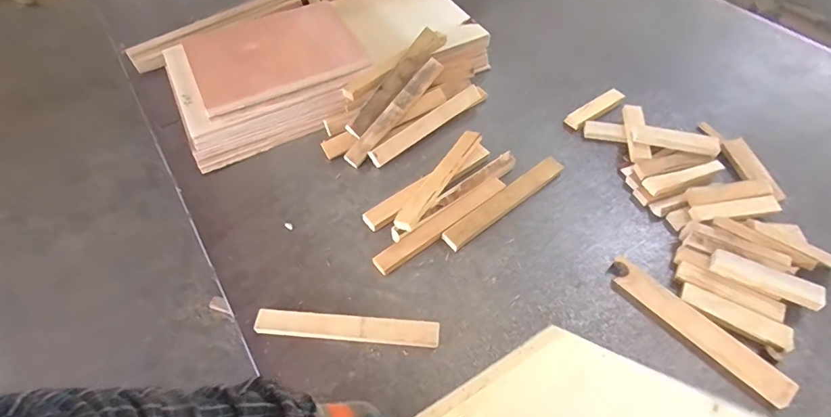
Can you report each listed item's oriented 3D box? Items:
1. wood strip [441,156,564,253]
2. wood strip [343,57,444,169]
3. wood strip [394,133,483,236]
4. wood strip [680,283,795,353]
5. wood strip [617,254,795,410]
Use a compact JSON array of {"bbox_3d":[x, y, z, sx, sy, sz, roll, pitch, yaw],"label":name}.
[{"bbox_3d":[0.166,-0.015,0.846,0.284,0.009,0.041,-34,76,-23],"label":"wood strip"},{"bbox_3d":[-0.040,-0.199,0.942,0.036,0.013,0.289,40,77,-4],"label":"wood strip"},{"bbox_3d":[0.049,-0.057,0.853,0.038,0.021,0.274,25,57,21],"label":"wood strip"},{"bbox_3d":[0.493,0.165,0.705,0.154,0.012,0.036,28,59,23],"label":"wood strip"},{"bbox_3d":[0.426,0.178,0.699,0.055,0.016,0.273,-35,58,-22],"label":"wood strip"}]

